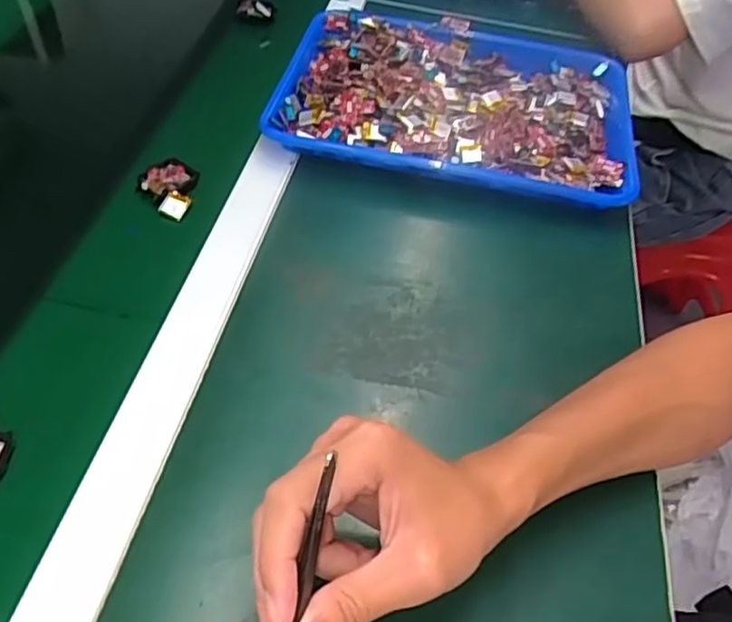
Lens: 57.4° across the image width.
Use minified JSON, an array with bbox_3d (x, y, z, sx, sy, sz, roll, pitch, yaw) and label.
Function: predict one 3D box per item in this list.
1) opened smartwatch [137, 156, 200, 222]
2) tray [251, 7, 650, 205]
[{"bbox_3d":[-0.168,-0.102,0.562,0.046,0.021,0.060,2,49,-2],"label":"opened smartwatch"},{"bbox_3d":[0.092,-0.212,0.661,0.329,0.045,0.256,10,49,5],"label":"tray"}]

